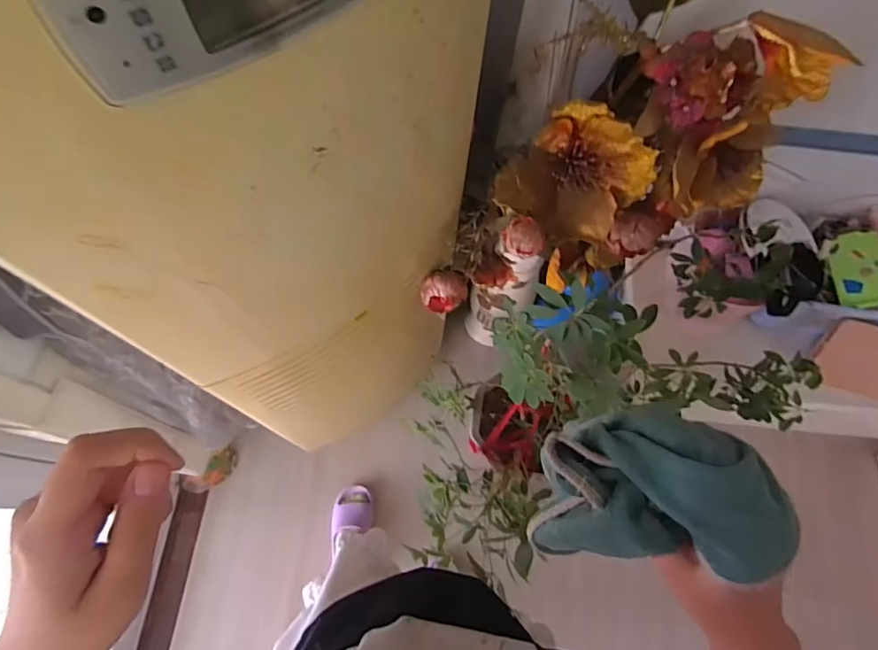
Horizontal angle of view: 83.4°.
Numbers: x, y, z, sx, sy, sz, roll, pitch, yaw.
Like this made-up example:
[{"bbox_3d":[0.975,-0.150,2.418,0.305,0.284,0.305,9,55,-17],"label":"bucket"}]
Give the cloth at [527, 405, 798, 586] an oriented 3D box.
[{"bbox_3d":[0.128,0.103,0.313,0.121,0.136,0.086,6,69,0],"label":"cloth"}]

